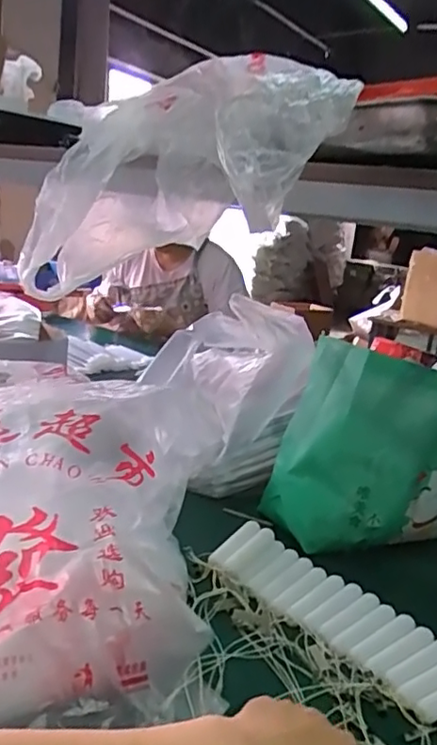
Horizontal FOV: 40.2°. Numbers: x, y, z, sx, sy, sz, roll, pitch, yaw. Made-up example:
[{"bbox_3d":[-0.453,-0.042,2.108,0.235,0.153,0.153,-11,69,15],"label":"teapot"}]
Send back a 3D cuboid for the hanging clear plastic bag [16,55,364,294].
[{"bbox_3d":[-0.046,-0.193,0.577,0.363,0.161,0.113,-18,7,28],"label":"hanging clear plastic bag"}]

